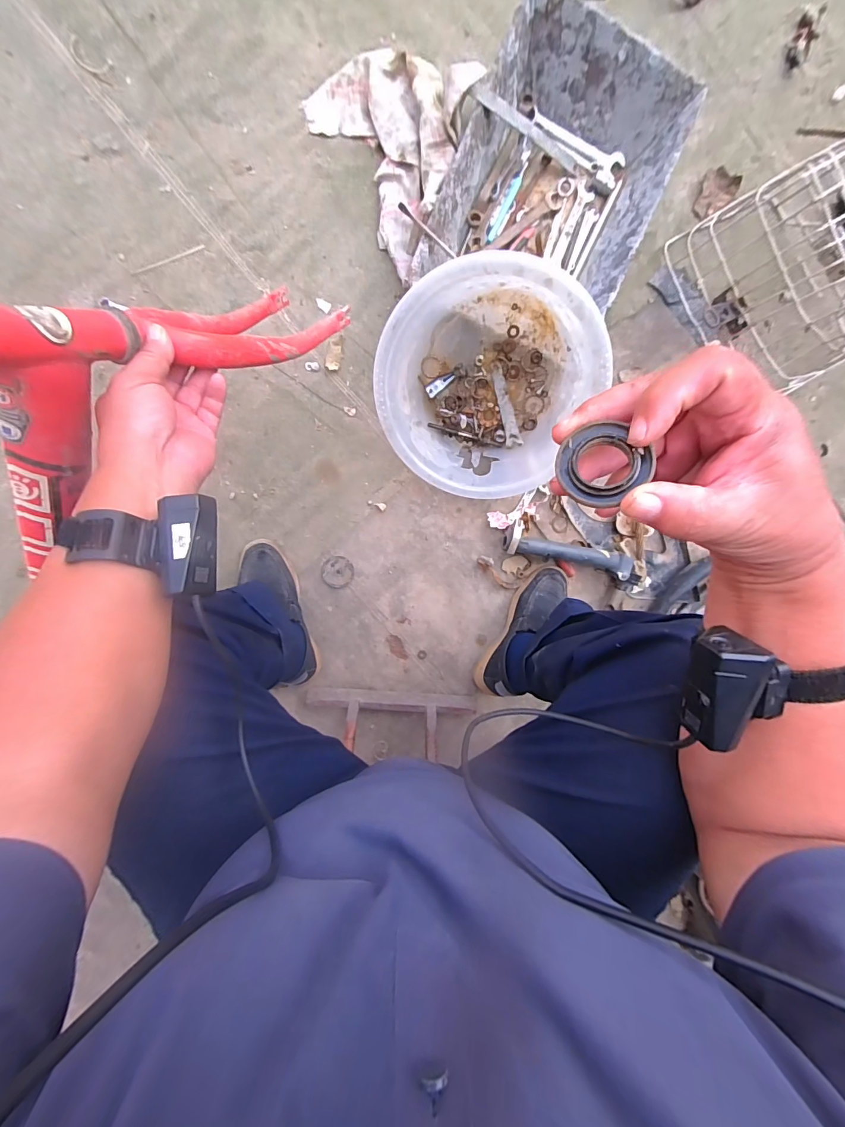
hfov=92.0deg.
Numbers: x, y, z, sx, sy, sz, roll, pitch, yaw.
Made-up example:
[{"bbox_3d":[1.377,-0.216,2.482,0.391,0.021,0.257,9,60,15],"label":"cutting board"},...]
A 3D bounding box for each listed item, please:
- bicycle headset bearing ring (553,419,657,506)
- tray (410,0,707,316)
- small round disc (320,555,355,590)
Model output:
[{"bbox_3d":[0.088,-0.048,0.203,0.039,0.005,0.039,-4,78,18],"label":"bicycle headset bearing ring"},{"bbox_3d":[0.214,-0.600,0.676,0.324,0.106,0.422,24,93,-7],"label":"tray"},{"bbox_3d":[-0.161,0.017,0.776,0.059,0.004,0.061,0,96,-5],"label":"small round disc"}]

